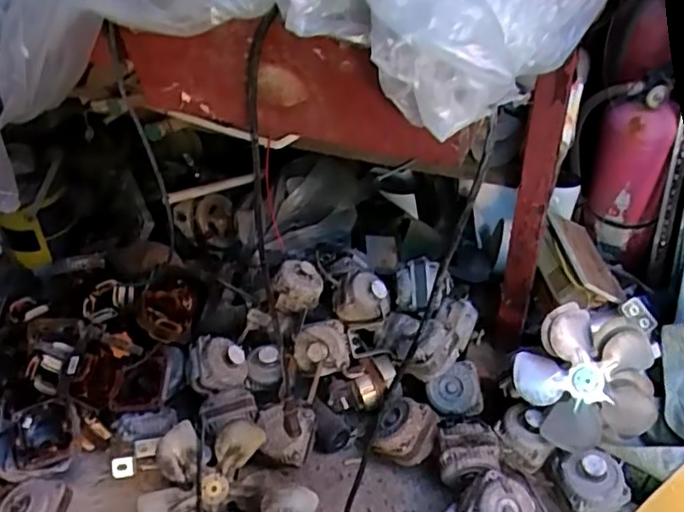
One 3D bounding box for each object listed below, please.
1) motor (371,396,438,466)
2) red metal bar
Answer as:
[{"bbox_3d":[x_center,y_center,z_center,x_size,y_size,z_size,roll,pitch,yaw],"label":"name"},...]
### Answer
[{"bbox_3d":[0.088,0.251,0.899,0.086,0.061,0.077,20,41,24],"label":"motor"},{"bbox_3d":[0.263,-0.039,0.894,0.053,0.469,0.050,14,39,19],"label":"red metal bar"}]

